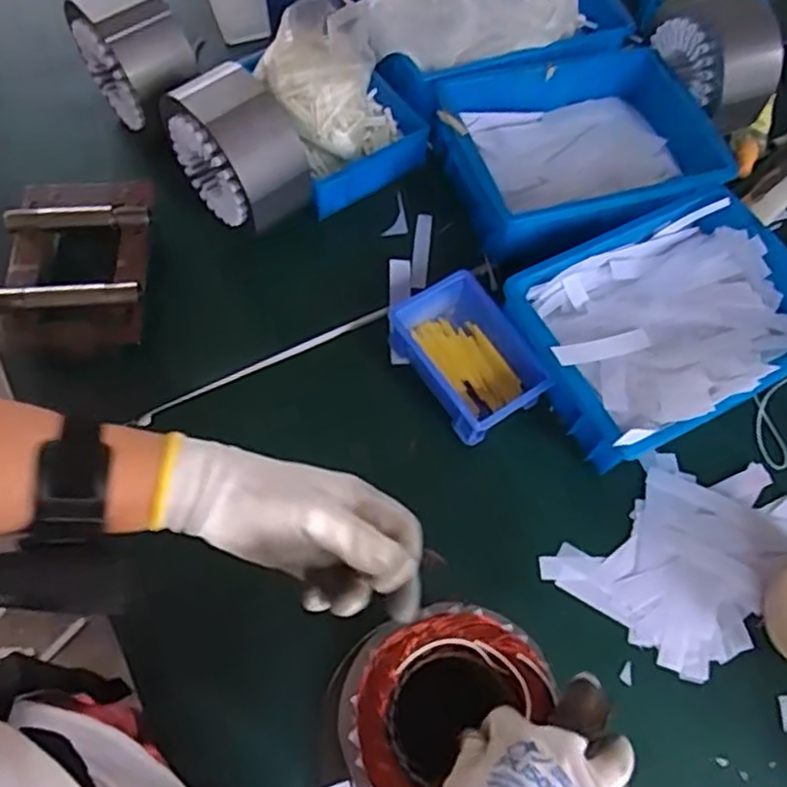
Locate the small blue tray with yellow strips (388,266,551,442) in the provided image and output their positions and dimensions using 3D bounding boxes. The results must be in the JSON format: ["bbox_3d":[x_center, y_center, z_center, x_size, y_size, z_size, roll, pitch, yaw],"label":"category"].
[{"bbox_3d":[0.074,-0.033,0.688,0.101,0.061,0.145,-30,70,-15],"label":"small blue tray with yellow strips"}]

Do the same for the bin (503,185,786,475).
[{"bbox_3d":[0.264,-0.067,0.692,0.284,0.089,0.206,-26,69,-14],"label":"bin"}]

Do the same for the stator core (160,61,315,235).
[{"bbox_3d":[-0.156,-0.238,0.698,0.082,0.126,0.149,-41,73,-19],"label":"stator core"}]

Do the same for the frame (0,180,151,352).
[{"bbox_3d":[-0.311,-0.136,0.696,0.135,0.031,0.194,-2,65,-3],"label":"frame"}]

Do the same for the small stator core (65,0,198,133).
[{"bbox_3d":[-0.267,-0.349,0.738,0.094,0.120,0.146,-31,70,-15],"label":"small stator core"}]

